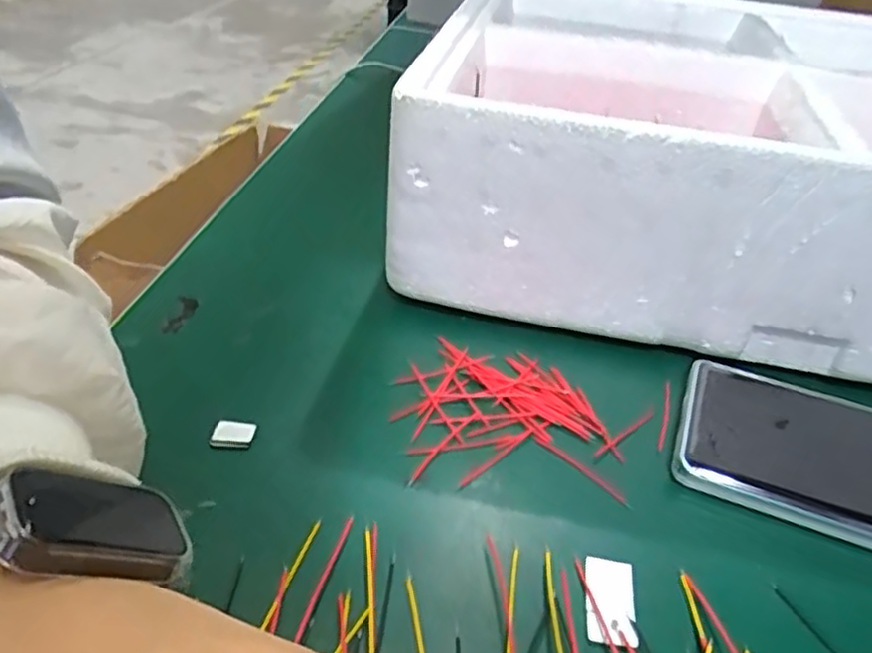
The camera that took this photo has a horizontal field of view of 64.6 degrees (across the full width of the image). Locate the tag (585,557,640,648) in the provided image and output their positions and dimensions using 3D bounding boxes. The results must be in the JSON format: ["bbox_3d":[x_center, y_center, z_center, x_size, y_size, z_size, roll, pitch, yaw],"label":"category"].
[{"bbox_3d":[0.057,0.089,0.226,0.015,0.004,0.030,2,37,9],"label":"tag"}]

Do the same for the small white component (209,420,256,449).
[{"bbox_3d":[-0.080,0.042,0.271,0.016,0.006,0.011,4,36,-3],"label":"small white component"}]

